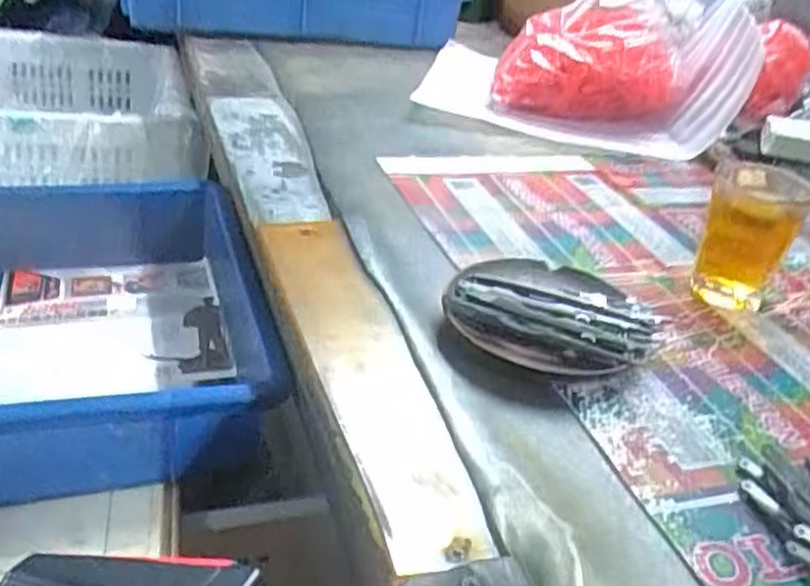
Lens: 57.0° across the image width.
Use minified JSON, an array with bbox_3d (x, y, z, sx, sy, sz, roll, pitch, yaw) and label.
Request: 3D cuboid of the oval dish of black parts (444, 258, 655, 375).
[{"bbox_3d":[0.083,0.012,0.425,0.111,0.024,0.092,17,33,15],"label":"oval dish of black parts"}]

